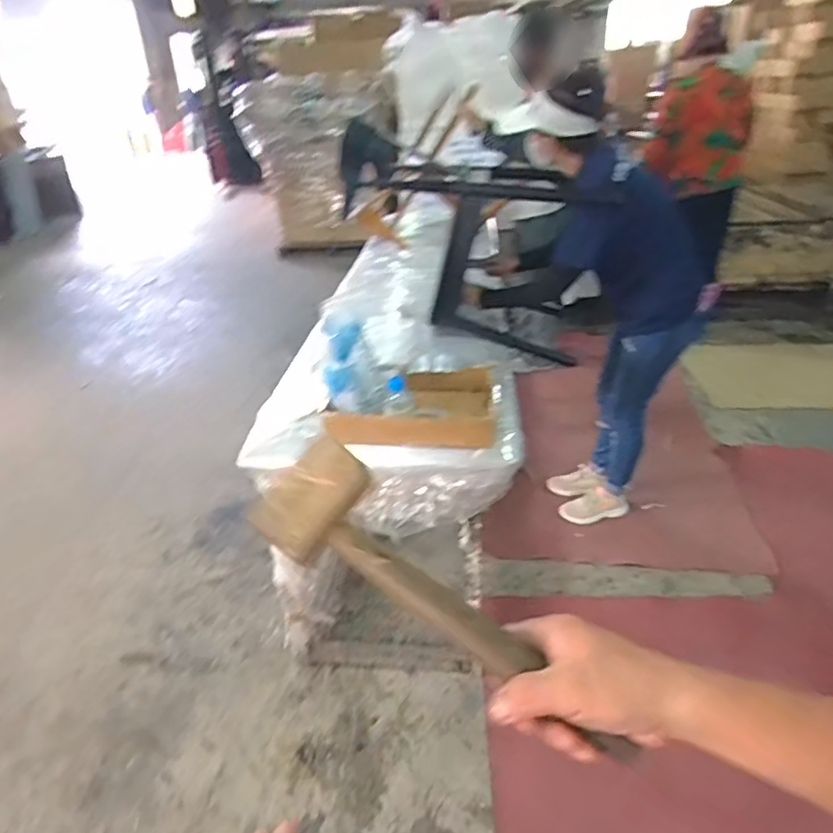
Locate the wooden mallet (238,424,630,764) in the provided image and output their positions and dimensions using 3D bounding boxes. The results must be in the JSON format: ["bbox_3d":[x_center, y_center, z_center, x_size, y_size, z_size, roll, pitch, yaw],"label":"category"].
[{"bbox_3d":[0.016,0.133,0.420,0.293,0.043,0.073,38,43,10],"label":"wooden mallet"}]

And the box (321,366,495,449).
[{"bbox_3d":[-0.012,-0.015,1.348,0.368,0.103,0.223,-1,30,2],"label":"box"}]

